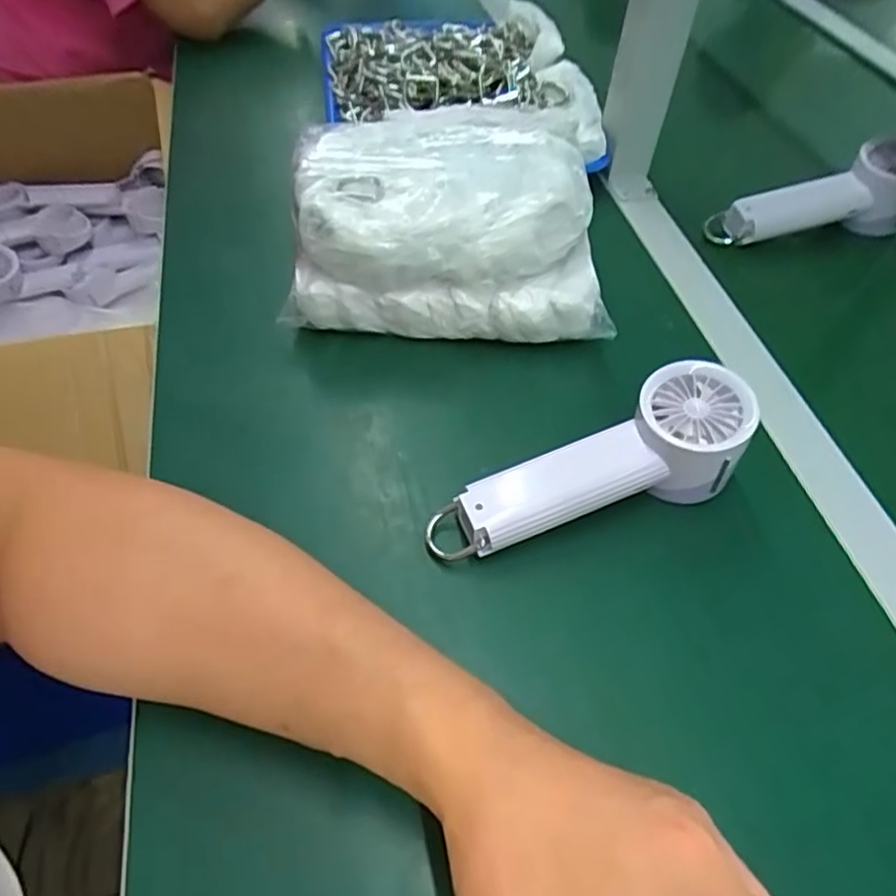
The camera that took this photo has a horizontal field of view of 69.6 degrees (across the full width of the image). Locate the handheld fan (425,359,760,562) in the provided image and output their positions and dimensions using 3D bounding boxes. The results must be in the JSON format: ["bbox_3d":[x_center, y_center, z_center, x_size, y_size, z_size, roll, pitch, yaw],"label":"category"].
[{"bbox_3d":[0.081,0.018,0.376,0.196,0.058,0.061,-23,56,-1],"label":"handheld fan"}]

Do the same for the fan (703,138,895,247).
[{"bbox_3d":[0.311,-0.215,0.545,0.163,0.064,0.045,-5,53,-6],"label":"fan"}]

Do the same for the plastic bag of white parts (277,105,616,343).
[{"bbox_3d":[0.001,-0.186,0.494,0.222,0.096,0.217,3,53,0],"label":"plastic bag of white parts"}]

